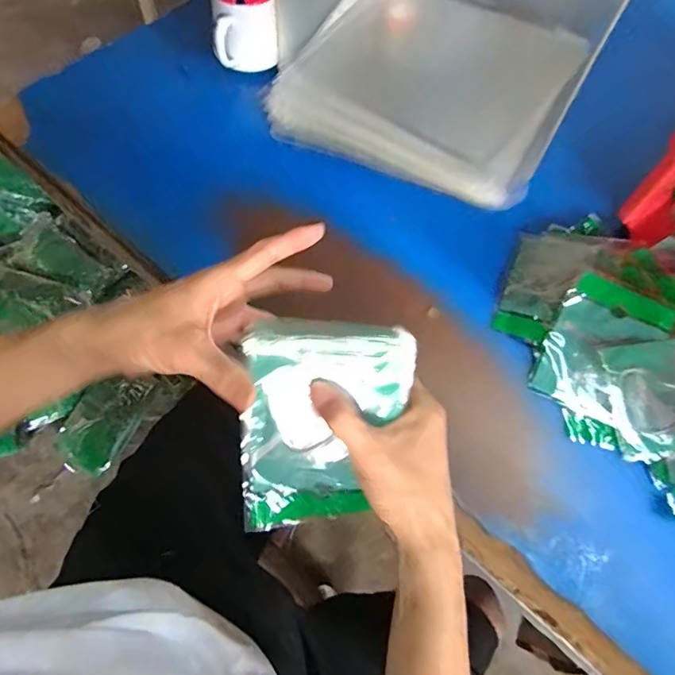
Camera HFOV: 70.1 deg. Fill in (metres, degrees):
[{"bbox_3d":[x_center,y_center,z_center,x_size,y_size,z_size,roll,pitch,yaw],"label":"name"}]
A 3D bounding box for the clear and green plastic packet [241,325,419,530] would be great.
[{"bbox_3d":[-0.009,0.065,0.344,0.114,0.018,0.152,2,99,-4],"label":"clear and green plastic packet"}]

